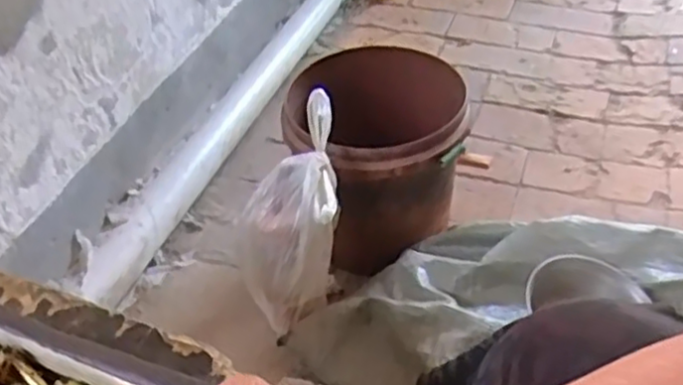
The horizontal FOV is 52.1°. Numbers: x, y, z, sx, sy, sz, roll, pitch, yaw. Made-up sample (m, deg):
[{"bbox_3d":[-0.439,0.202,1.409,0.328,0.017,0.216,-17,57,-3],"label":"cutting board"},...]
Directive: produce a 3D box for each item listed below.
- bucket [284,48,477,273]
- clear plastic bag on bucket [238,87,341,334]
[{"bbox_3d":[0.049,-0.054,1.042,0.250,0.250,0.250,-3,41,3],"label":"bucket"},{"bbox_3d":[-0.068,0.044,0.885,0.135,0.282,0.119,-5,41,0],"label":"clear plastic bag on bucket"}]

